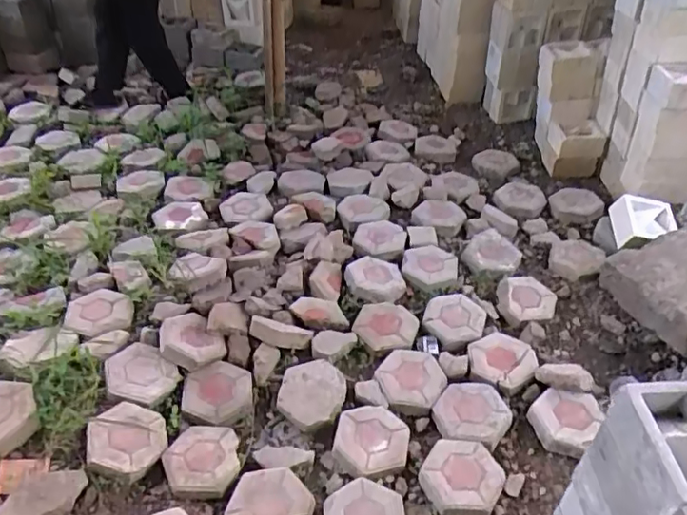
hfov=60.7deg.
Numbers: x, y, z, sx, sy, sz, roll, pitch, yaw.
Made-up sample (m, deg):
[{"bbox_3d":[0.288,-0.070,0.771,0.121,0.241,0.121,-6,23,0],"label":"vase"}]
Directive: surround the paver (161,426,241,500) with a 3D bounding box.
[{"bbox_3d":[-0.376,0.531,1.554,0.197,0.041,0.203,0,39,-2],"label":"paver"}]

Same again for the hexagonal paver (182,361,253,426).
[{"bbox_3d":[-0.365,0.389,1.709,0.206,0.053,0.195,12,40,13],"label":"hexagonal paver"}]

